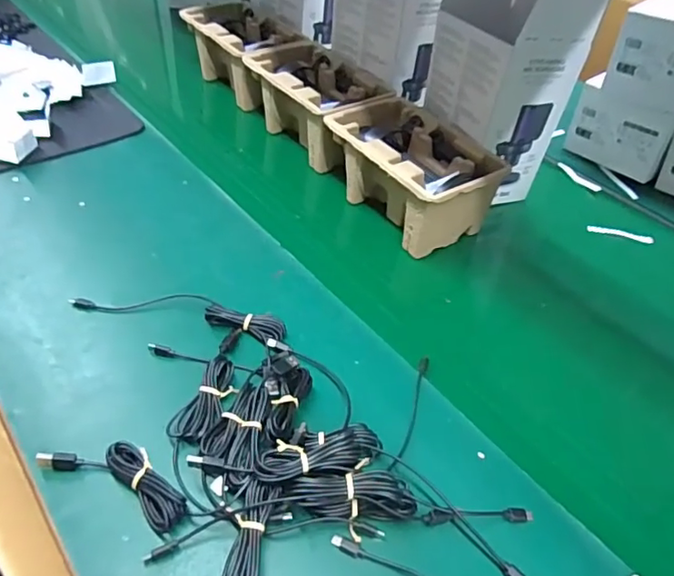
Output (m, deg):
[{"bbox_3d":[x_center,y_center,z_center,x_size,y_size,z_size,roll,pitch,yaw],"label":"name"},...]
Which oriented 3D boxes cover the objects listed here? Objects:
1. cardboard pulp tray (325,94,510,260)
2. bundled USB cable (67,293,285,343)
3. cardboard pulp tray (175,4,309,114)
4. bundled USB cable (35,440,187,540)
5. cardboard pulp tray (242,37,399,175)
[{"bbox_3d":[0.104,-0.159,0.741,0.156,0.101,0.226,-23,53,-25],"label":"cardboard pulp tray"},{"bbox_3d":[-0.170,0.020,0.595,0.234,0.020,0.055,11,46,5],"label":"bundled USB cable"},{"bbox_3d":[-0.161,-0.416,0.966,0.146,0.106,0.239,-29,55,-28],"label":"cardboard pulp tray"},{"bbox_3d":[-0.182,0.156,0.451,0.129,0.022,0.046,21,48,15],"label":"bundled USB cable"},{"bbox_3d":[-0.026,-0.295,0.865,0.152,0.099,0.244,-26,54,-27],"label":"cardboard pulp tray"}]

